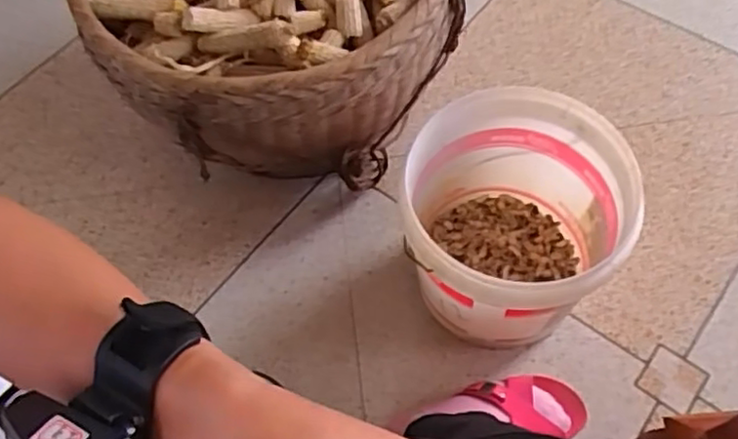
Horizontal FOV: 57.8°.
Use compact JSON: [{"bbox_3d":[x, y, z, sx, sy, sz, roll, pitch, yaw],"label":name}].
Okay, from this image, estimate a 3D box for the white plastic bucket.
[{"bbox_3d":[0.173,0.020,0.841,0.244,0.258,0.263,-1,61,3],"label":"white plastic bucket"}]

